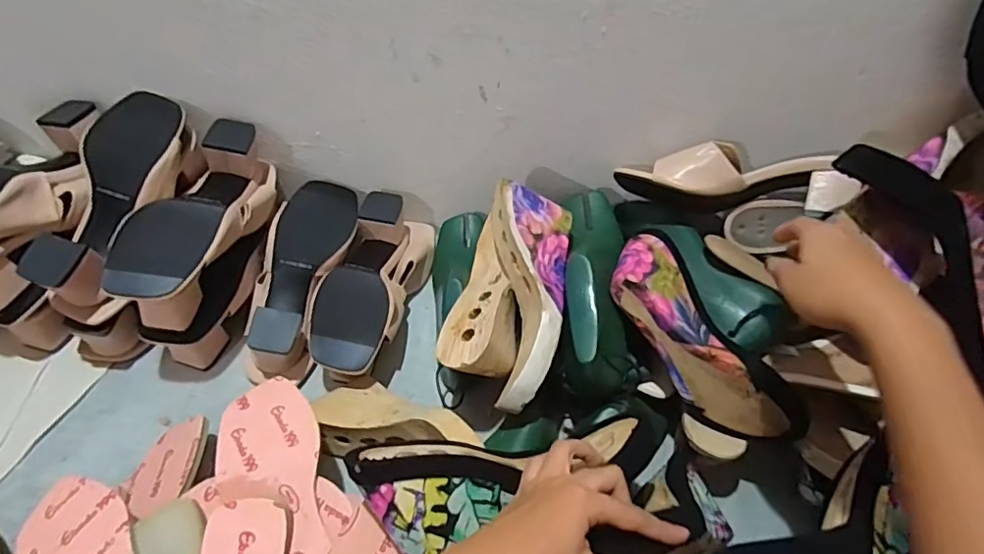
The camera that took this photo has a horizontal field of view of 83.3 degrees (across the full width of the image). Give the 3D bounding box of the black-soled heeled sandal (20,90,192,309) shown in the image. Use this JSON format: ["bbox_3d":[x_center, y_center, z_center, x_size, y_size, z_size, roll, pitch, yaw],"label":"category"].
[{"bbox_3d":[-0.389,-0.086,0.575,0.092,0.073,0.231,9,56,3],"label":"black-soled heeled sandal"}]

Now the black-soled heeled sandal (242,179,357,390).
[{"bbox_3d":[-0.223,-0.006,0.651,0.093,0.080,0.249,9,56,3],"label":"black-soled heeled sandal"}]

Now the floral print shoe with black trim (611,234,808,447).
[{"bbox_3d":[0.198,0.059,0.522,0.085,0.069,0.229,-35,83,-24],"label":"floral print shoe with black trim"}]

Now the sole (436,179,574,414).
[{"bbox_3d":[0.017,0.019,0.551,0.106,0.099,0.205,13,56,6],"label":"sole"}]

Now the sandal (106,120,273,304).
[{"bbox_3d":[-0.304,-0.062,0.586,0.090,0.074,0.233,11,56,4],"label":"sandal"}]

